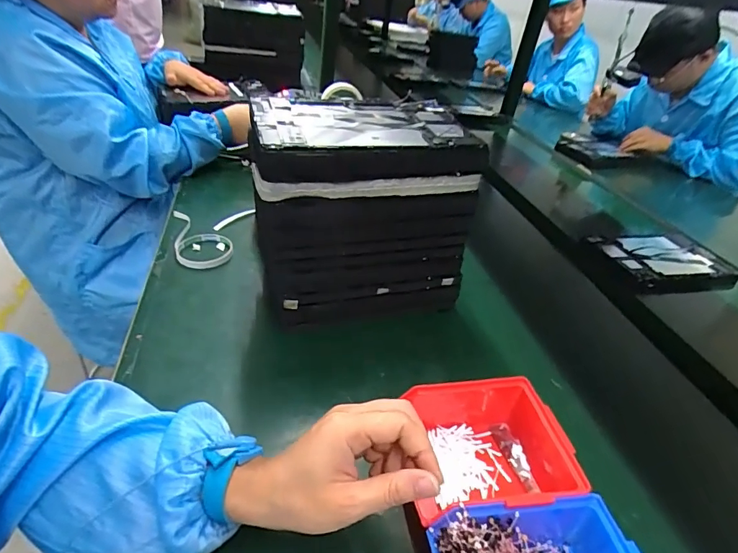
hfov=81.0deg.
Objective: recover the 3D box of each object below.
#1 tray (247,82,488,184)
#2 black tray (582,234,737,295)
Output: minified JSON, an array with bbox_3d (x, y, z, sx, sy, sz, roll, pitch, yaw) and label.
[{"bbox_3d":[-0.017,-0.173,0.513,0.248,0.050,0.194,-5,37,-18],"label":"tray"},{"bbox_3d":[0.525,-0.029,0.788,0.250,0.035,0.150,-3,37,-16],"label":"black tray"}]

